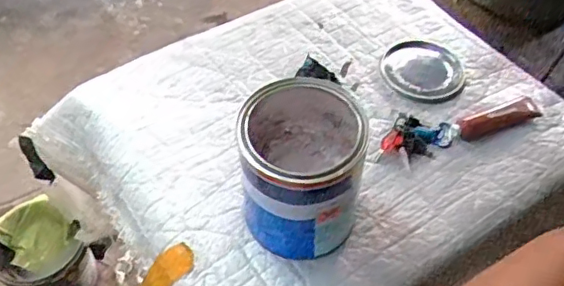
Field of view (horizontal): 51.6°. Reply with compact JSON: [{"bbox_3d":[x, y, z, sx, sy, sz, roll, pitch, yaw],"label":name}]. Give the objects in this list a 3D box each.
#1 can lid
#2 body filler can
[{"bbox_3d":[0.261,-0.129,1.064,0.150,0.023,0.150,0,51,0],"label":"can lid"},{"bbox_3d":[0.020,0.042,0.794,0.150,0.213,0.149,0,51,0],"label":"body filler can"}]

